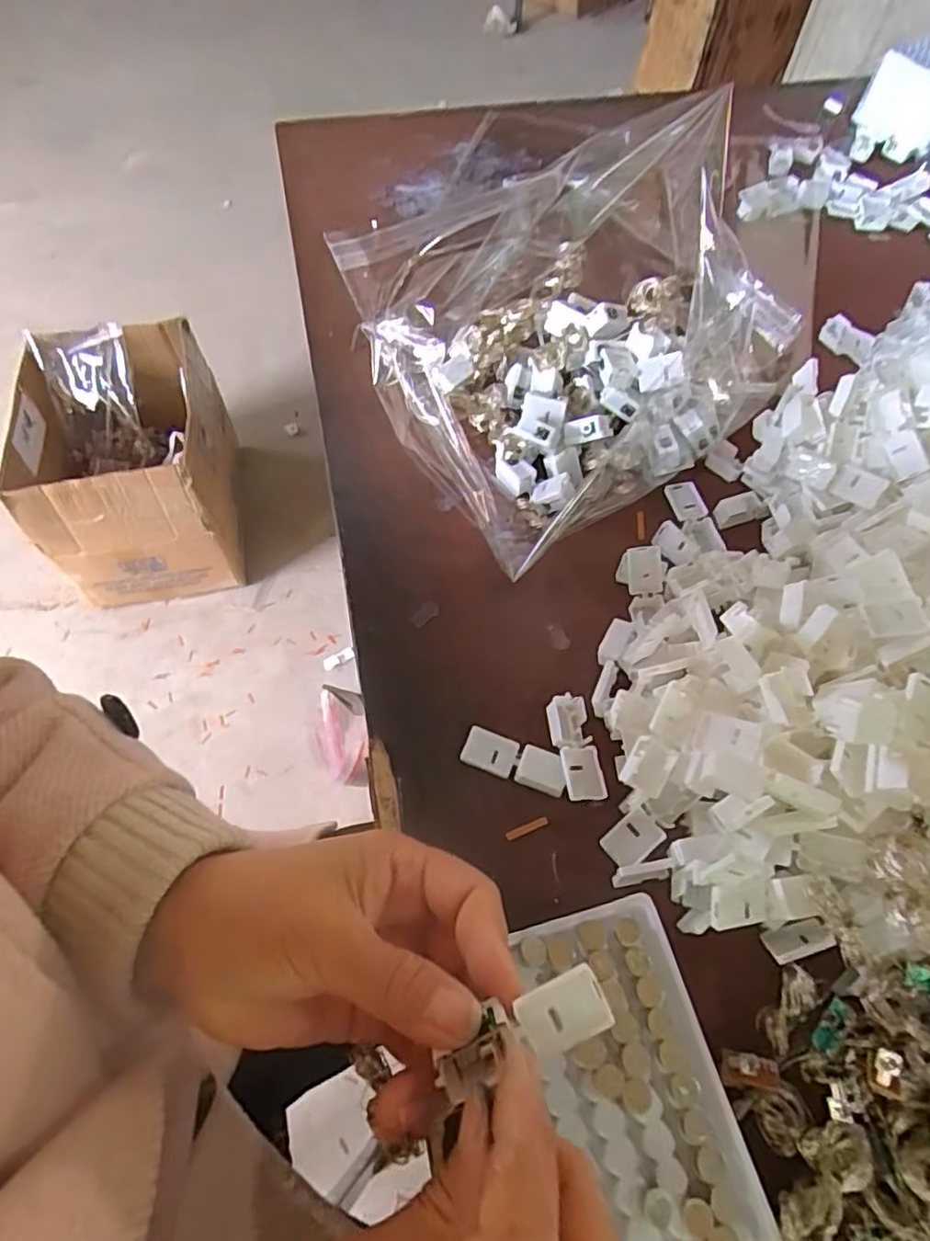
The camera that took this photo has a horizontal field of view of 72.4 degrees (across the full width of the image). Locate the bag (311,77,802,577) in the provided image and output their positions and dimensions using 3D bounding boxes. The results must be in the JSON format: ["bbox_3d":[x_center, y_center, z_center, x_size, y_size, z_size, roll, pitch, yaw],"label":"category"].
[{"bbox_3d":[0.053,-0.163,0.383,0.227,0.138,0.164,-29,65,-16],"label":"bag"}]

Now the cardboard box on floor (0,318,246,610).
[{"bbox_3d":[-0.587,-0.275,1.154,0.292,0.332,0.391,-9,62,-6],"label":"cardboard box on floor"}]

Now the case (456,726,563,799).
[{"bbox_3d":[0.026,0.072,0.328,0.054,0.010,0.020,20,63,10],"label":"case"}]

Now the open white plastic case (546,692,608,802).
[{"bbox_3d":[0.057,0.066,0.330,0.021,0.009,0.056,-7,61,-4],"label":"open white plastic case"}]

